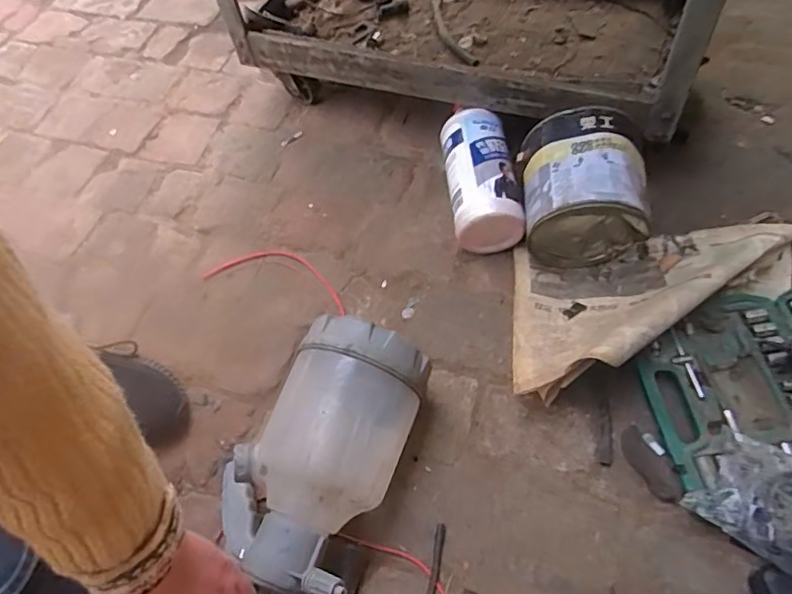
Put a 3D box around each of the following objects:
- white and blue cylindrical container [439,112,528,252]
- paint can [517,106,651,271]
[{"bbox_3d":[0.125,-0.174,0.828,0.096,0.090,0.217,-6,59,1],"label":"white and blue cylindrical container"},{"bbox_3d":[0.258,-0.149,0.762,0.163,0.156,0.161,-3,59,3],"label":"paint can"}]

